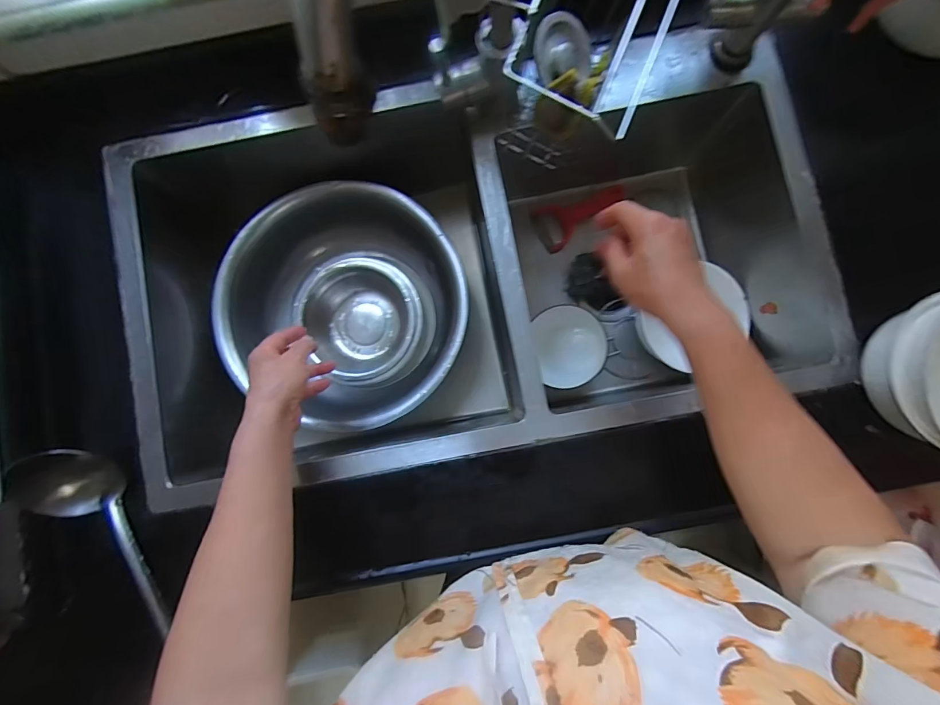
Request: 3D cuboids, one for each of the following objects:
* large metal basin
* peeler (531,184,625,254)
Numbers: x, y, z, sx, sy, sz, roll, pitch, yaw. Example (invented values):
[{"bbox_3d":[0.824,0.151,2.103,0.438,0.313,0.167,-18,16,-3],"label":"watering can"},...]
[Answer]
[{"bbox_3d":[-0.165,-0.070,0.614,0.330,0.112,0.301,0,85,2],"label":"large metal basin"},{"bbox_3d":[0.171,-0.204,0.639,0.145,0.019,0.064,-20,85,0],"label":"peeler"}]

